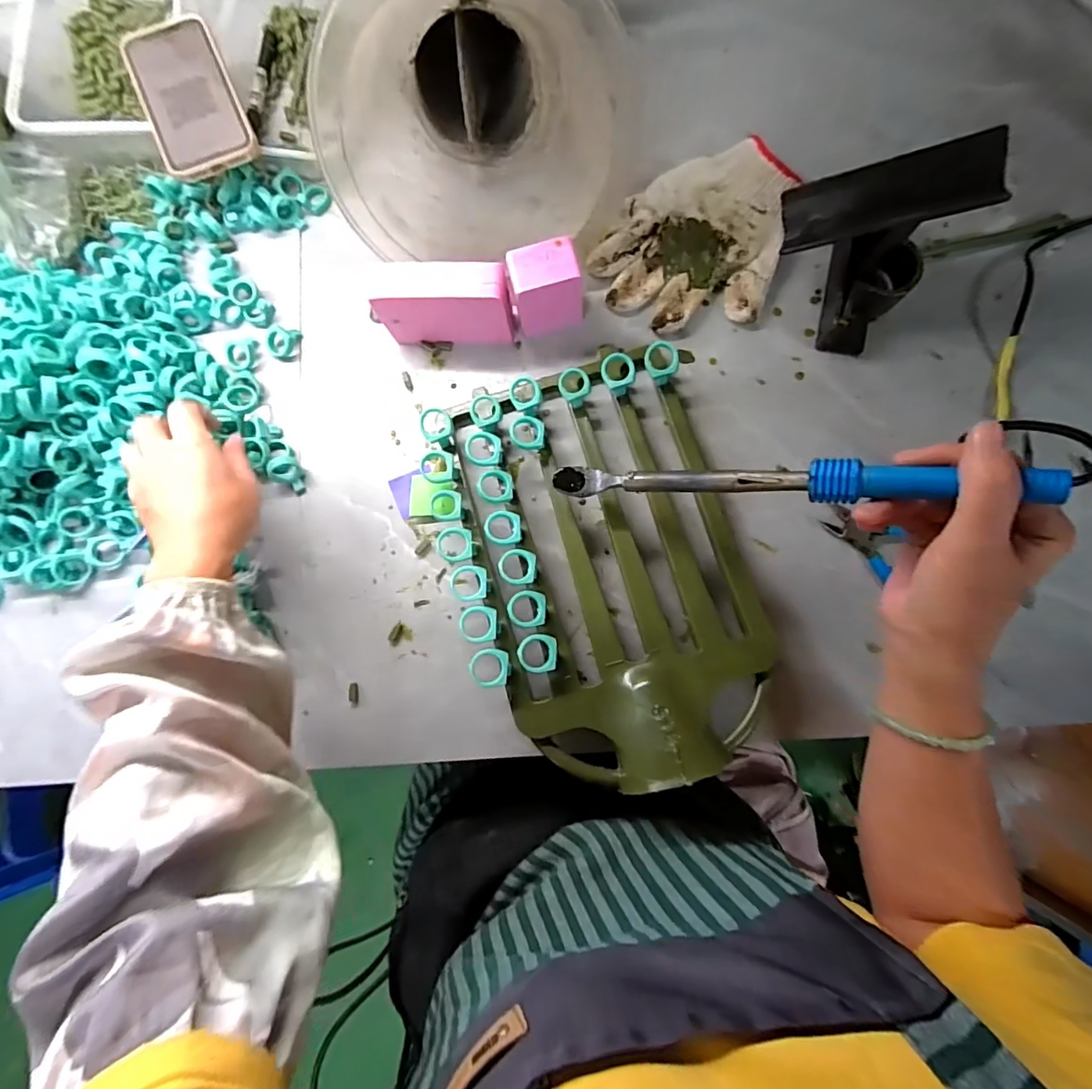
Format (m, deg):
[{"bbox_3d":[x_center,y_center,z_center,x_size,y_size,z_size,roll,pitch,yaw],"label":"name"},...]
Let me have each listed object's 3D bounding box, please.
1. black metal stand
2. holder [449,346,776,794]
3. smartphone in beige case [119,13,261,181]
[{"bbox_3d":[0.238,-0.223,0.395,0.115,0.119,0.093,13,83,5],"label":"black metal stand"},{"bbox_3d":[0.049,0.007,0.393,0.192,0.086,0.318,-14,82,1],"label":"holder"},{"bbox_3d":[-0.318,-0.400,0.459,0.078,0.014,0.164,-25,82,-1],"label":"smartphone in beige case"}]

